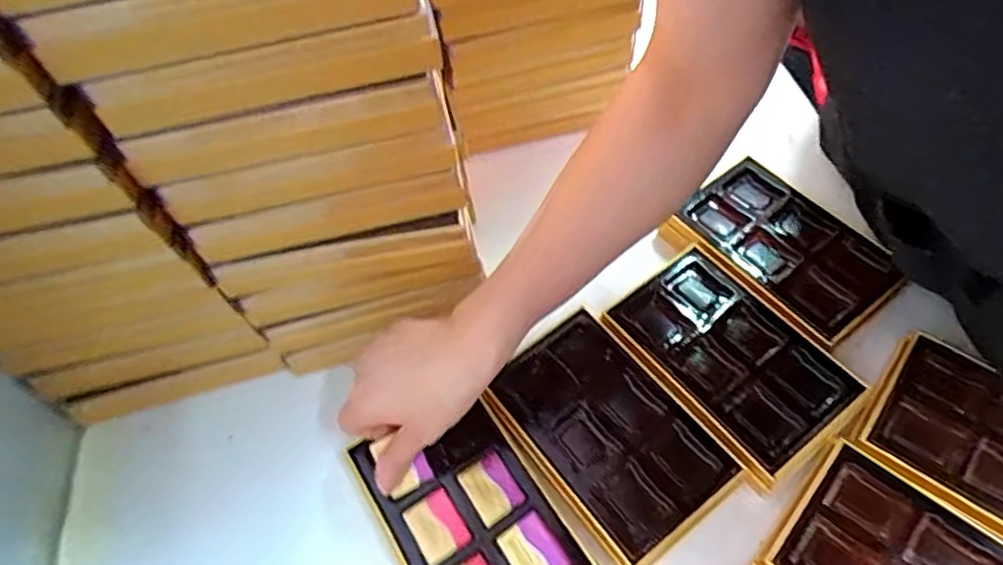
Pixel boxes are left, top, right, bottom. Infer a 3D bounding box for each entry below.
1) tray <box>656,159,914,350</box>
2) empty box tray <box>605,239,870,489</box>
[{"bbox_3d":[0.226,-0.028,0.495,0.156,0.025,0.103,38,69,26],"label":"tray"},{"bbox_3d":[0.164,0.054,0.454,0.107,0.028,0.163,-34,60,-14],"label":"empty box tray"}]

